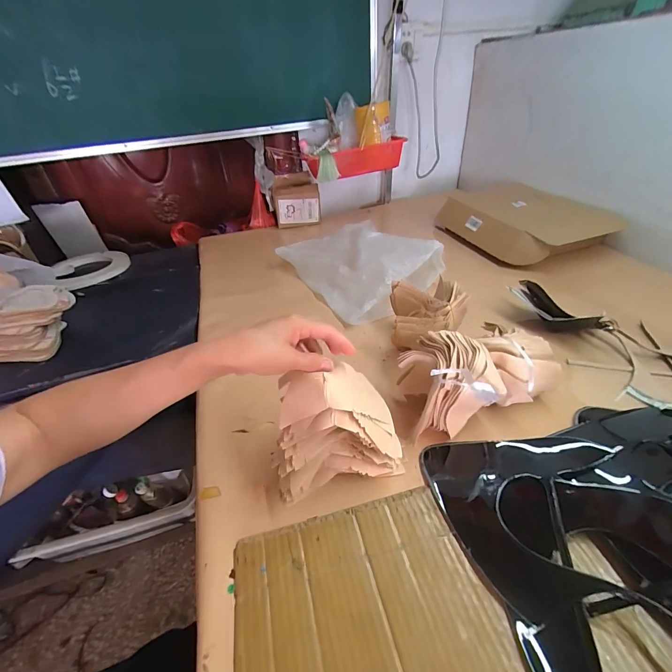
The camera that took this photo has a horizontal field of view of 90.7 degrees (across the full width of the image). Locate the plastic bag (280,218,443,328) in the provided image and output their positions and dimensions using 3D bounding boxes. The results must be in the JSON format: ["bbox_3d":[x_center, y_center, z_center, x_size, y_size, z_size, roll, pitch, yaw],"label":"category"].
[{"bbox_3d":[0.039,-0.184,0.785,0.236,0.106,0.366,-24,42,-22],"label":"plastic bag"}]

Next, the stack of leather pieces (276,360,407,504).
[{"bbox_3d":[-0.004,0.111,0.394,0.148,0.147,0.069,-13,24,-8],"label":"stack of leather pieces"}]

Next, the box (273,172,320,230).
[{"bbox_3d":[-0.133,-0.457,1.124,0.150,0.140,0.115,-8,38,-3],"label":"box"}]

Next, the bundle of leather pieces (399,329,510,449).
[{"bbox_3d":[0.150,0.065,0.446,0.112,0.111,0.112,-5,38,1],"label":"bundle of leather pieces"}]

